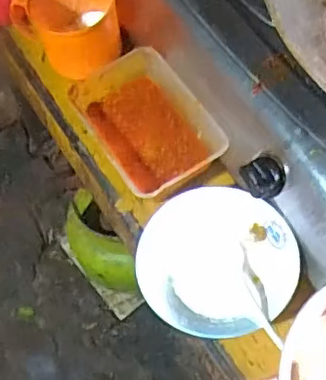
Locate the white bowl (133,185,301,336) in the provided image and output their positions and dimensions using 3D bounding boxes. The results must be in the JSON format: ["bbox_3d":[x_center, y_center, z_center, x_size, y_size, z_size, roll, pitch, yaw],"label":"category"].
[{"bbox_3d":[0.055,0.074,0.628,0.156,0.038,0.156,0,66,0],"label":"white bowl"}]

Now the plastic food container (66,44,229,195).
[{"bbox_3d":[-0.022,-0.078,0.697,0.121,0.048,0.184,-30,70,-13],"label":"plastic food container"}]

